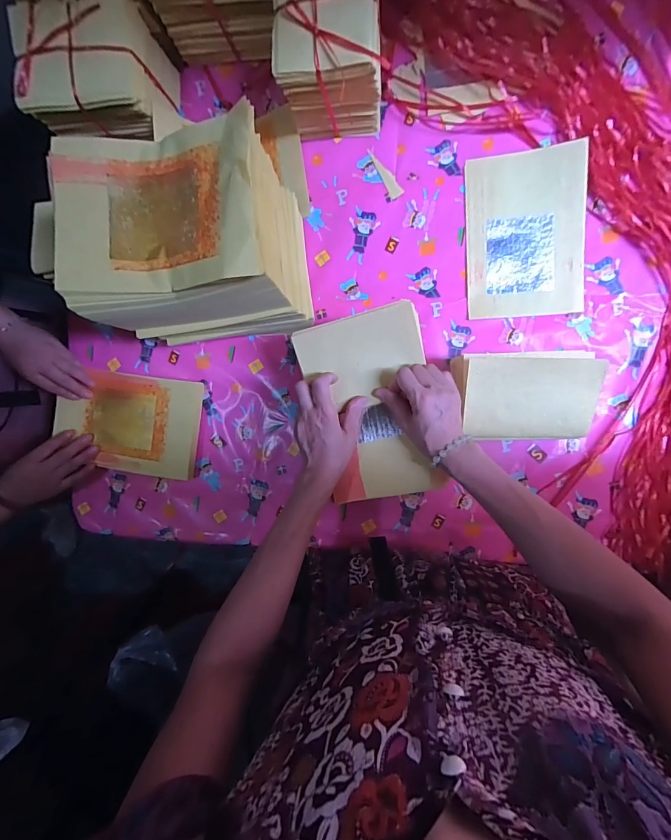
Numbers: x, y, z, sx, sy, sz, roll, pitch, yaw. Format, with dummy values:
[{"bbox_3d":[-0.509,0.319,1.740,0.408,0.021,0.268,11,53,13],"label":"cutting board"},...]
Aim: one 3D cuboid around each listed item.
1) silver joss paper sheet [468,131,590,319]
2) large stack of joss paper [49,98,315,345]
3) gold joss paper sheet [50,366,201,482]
[{"bbox_3d":[0.270,-0.266,0.546,0.158,0.010,0.224,-2,94,10],"label":"silver joss paper sheet"},{"bbox_3d":[-0.170,-0.208,0.472,0.234,0.200,0.172,-5,91,8],"label":"large stack of joss paper"},{"bbox_3d":[-0.336,0.005,0.620,0.227,0.020,0.156,8,95,0],"label":"gold joss paper sheet"}]

